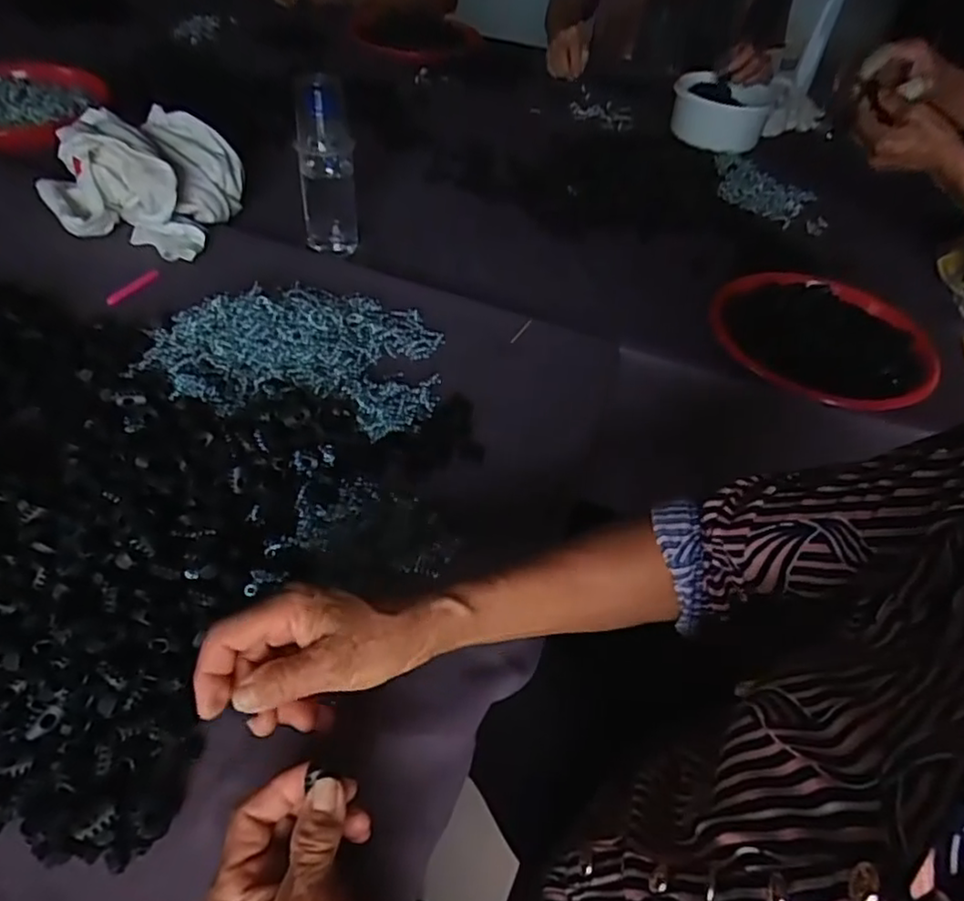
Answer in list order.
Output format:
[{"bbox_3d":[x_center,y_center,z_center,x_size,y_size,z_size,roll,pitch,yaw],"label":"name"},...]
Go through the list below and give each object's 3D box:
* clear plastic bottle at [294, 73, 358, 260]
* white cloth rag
[{"bbox_3d":[-0.173,-0.315,0.736,0.063,0.174,0.058,-7,47,-10],"label":"clear plastic bottle"},{"bbox_3d":[-0.390,-0.310,0.747,0.192,0.091,0.181,9,46,6],"label":"white cloth rag"}]

